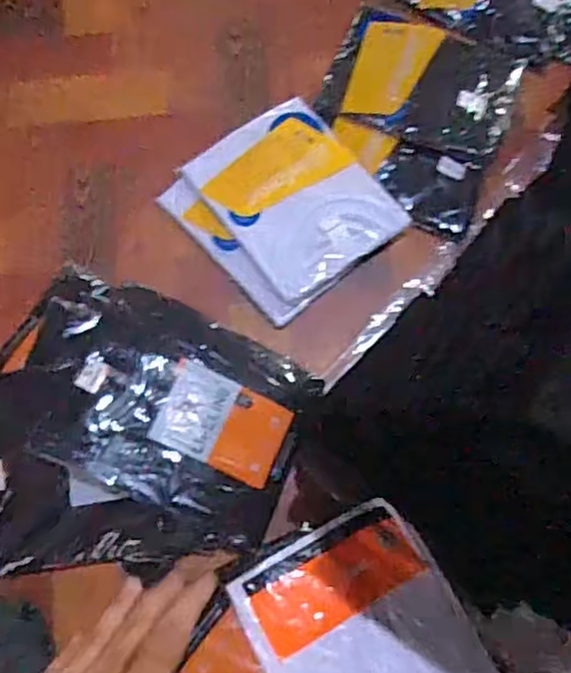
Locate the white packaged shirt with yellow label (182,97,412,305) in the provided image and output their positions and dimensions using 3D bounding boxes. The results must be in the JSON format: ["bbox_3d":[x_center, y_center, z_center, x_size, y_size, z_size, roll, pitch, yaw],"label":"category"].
[{"bbox_3d":[0.012,-0.184,0.823,0.191,0.032,0.237,-36,79,-11],"label":"white packaged shirt with yellow label"}]

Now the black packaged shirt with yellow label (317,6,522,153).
[{"bbox_3d":[0.187,-0.342,0.882,0.248,0.013,0.197,23,76,4],"label":"black packaged shirt with yellow label"}]

